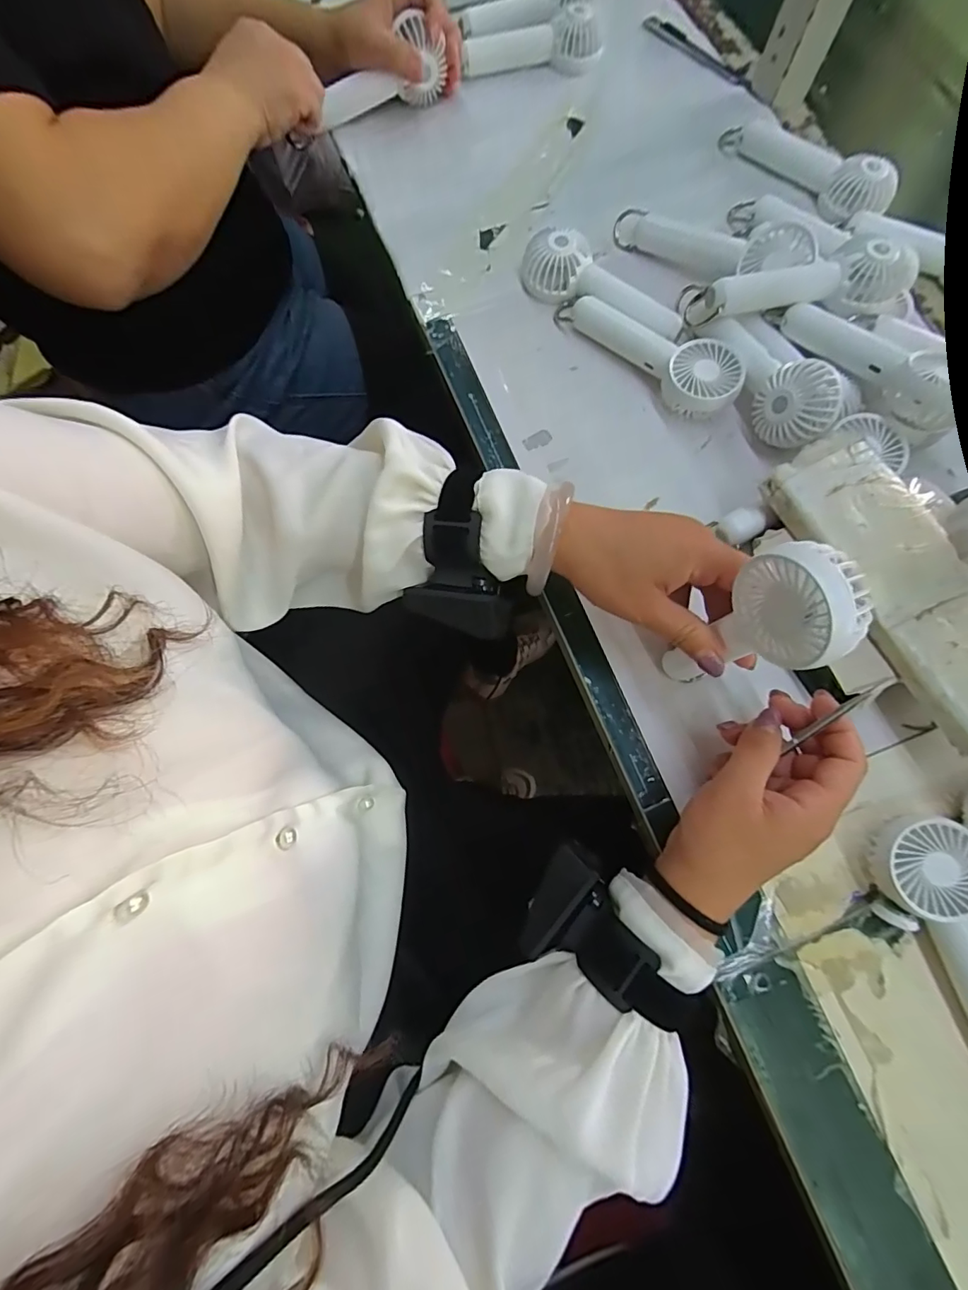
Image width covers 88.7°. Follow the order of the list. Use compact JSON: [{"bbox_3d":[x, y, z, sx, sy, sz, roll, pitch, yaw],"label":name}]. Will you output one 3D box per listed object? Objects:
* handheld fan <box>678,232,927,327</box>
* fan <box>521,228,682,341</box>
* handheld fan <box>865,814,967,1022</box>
[{"bbox_3d":[0.244,-0.275,0.380,0.161,0.040,0.051,-8,76,-3],"label":"handheld fan"},{"bbox_3d":[0.099,-0.298,0.414,0.142,0.035,0.051,29,77,6],"label":"fan"},{"bbox_3d":[0.279,0.171,0.289,0.053,0.034,0.143,-21,77,-6],"label":"handheld fan"}]

